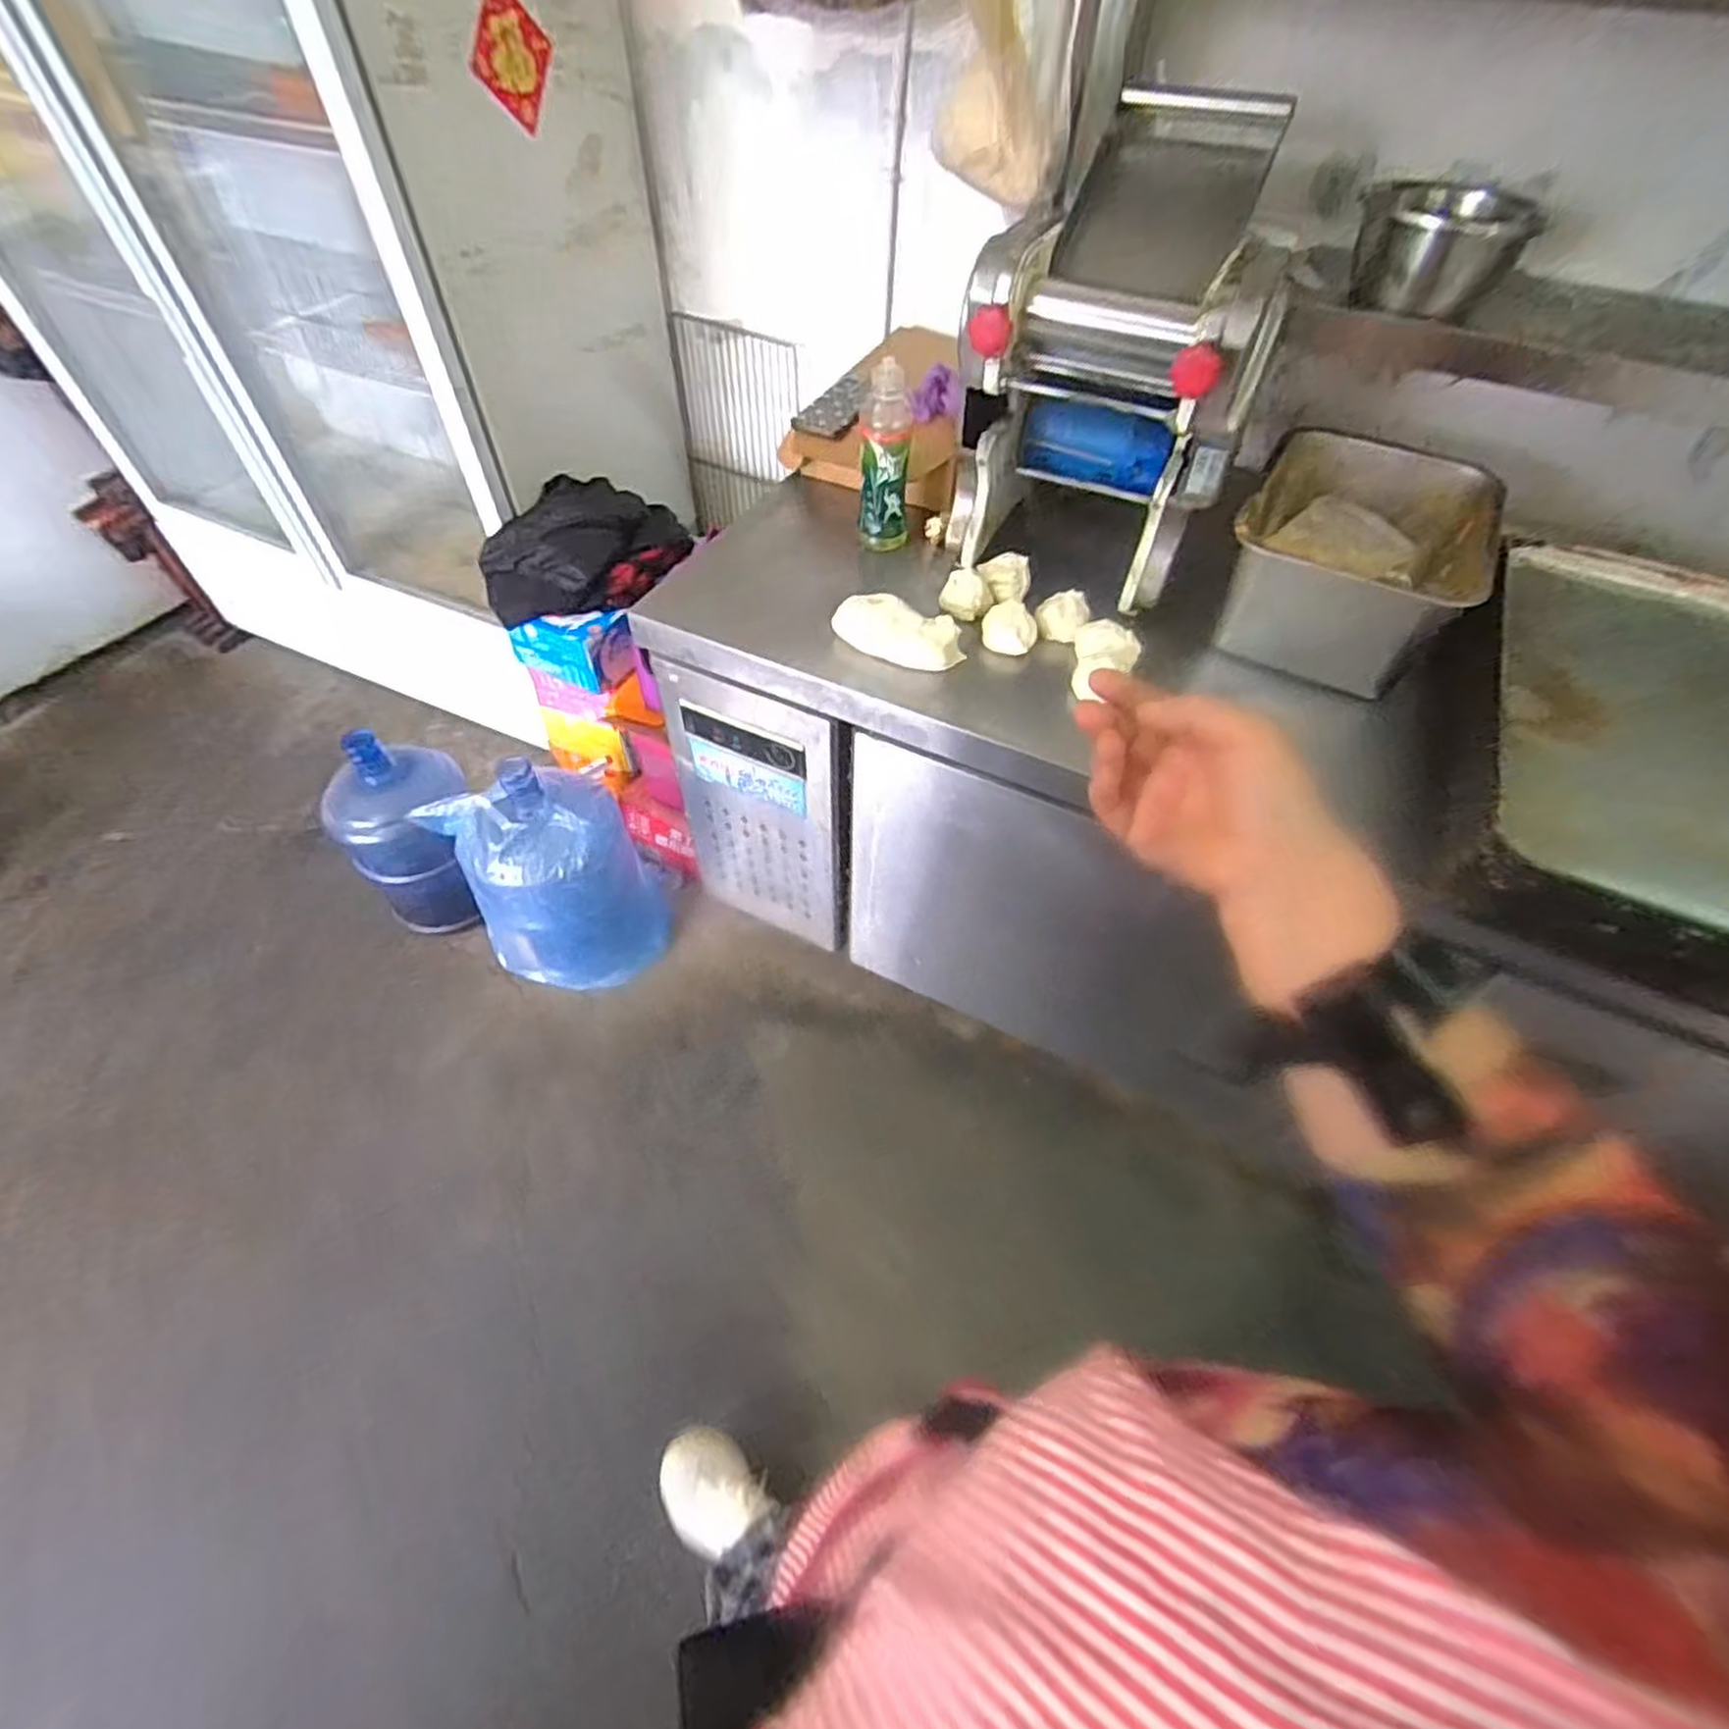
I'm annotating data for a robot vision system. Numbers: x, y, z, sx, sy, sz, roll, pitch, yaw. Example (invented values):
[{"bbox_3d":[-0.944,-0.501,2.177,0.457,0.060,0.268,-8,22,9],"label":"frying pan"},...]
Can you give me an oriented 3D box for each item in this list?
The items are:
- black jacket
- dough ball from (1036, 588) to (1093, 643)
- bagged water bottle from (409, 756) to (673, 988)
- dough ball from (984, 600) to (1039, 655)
[{"bbox_3d":[-0.498,-0.577,1.410,0.359,0.136,0.265,-13,54,-12],"label":"black jacket"},{"bbox_3d":[0.251,-0.311,0.989,0.067,0.047,0.065,2,53,-2],"label":"dough ball"},{"bbox_3d":[-0.550,0.031,1.469,0.344,0.442,0.320,1,52,-1],"label":"bagged water bottle"},{"bbox_3d":[0.180,-0.293,0.968,0.070,0.040,0.066,13,53,8],"label":"dough ball"}]

